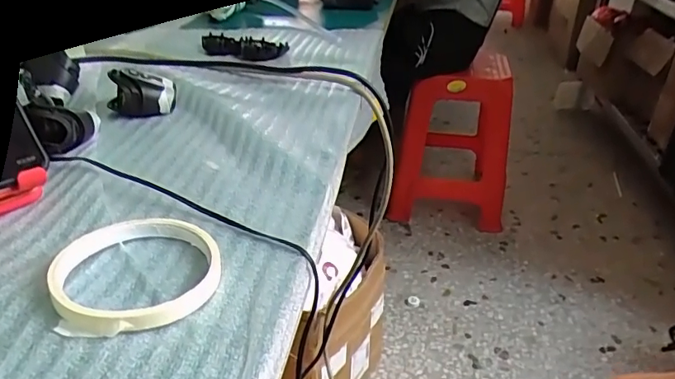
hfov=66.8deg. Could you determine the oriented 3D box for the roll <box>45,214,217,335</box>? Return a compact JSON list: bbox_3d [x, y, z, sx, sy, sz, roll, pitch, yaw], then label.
[{"bbox_3d":[-0.109,0.043,0.282,0.084,0.016,0.085,1,32,-1],"label":"roll"}]

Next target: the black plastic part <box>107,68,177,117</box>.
[{"bbox_3d":[-0.181,-0.090,0.474,0.058,0.039,0.030,-9,33,-17],"label":"black plastic part"}]

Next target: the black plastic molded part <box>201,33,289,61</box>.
[{"bbox_3d":[-0.120,-0.182,0.648,0.110,0.010,0.055,14,34,19],"label":"black plastic molded part"}]

